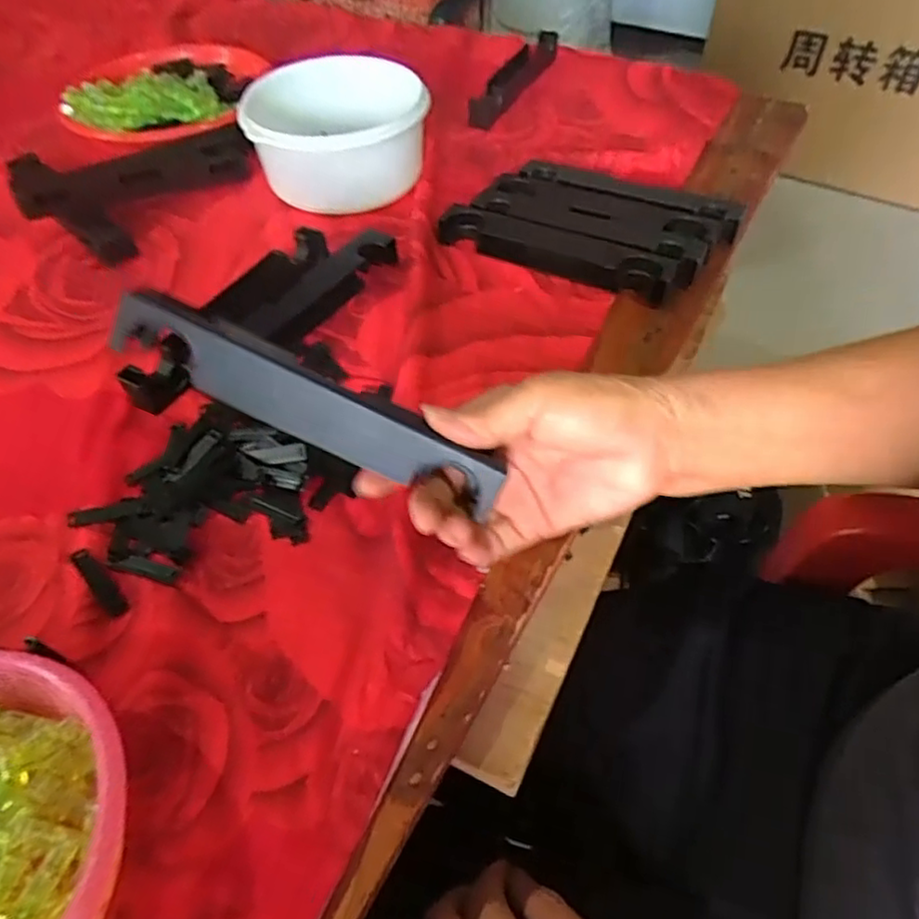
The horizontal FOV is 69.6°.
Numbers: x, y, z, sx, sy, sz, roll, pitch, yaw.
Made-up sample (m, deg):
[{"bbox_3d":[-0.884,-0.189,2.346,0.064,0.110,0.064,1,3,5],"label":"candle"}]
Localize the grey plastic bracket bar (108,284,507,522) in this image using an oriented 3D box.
[{"bbox_3d":[-0.071,-0.028,0.323,0.192,0.032,0.022,25,13,-4],"label":"grey plastic bracket bar"}]

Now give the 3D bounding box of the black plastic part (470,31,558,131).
[{"bbox_3d":[0.064,-0.428,0.736,0.029,0.032,0.175,24,56,19],"label":"black plastic part"}]

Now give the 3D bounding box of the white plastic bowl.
[{"bbox_3d":[-0.109,-0.295,0.605,0.160,0.078,0.138,-4,52,-1],"label":"white plastic bowl"}]

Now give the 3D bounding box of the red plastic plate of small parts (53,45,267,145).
[{"bbox_3d":[-0.323,-0.409,0.728,0.193,0.035,0.215,2,52,3],"label":"red plastic plate of small parts"}]

